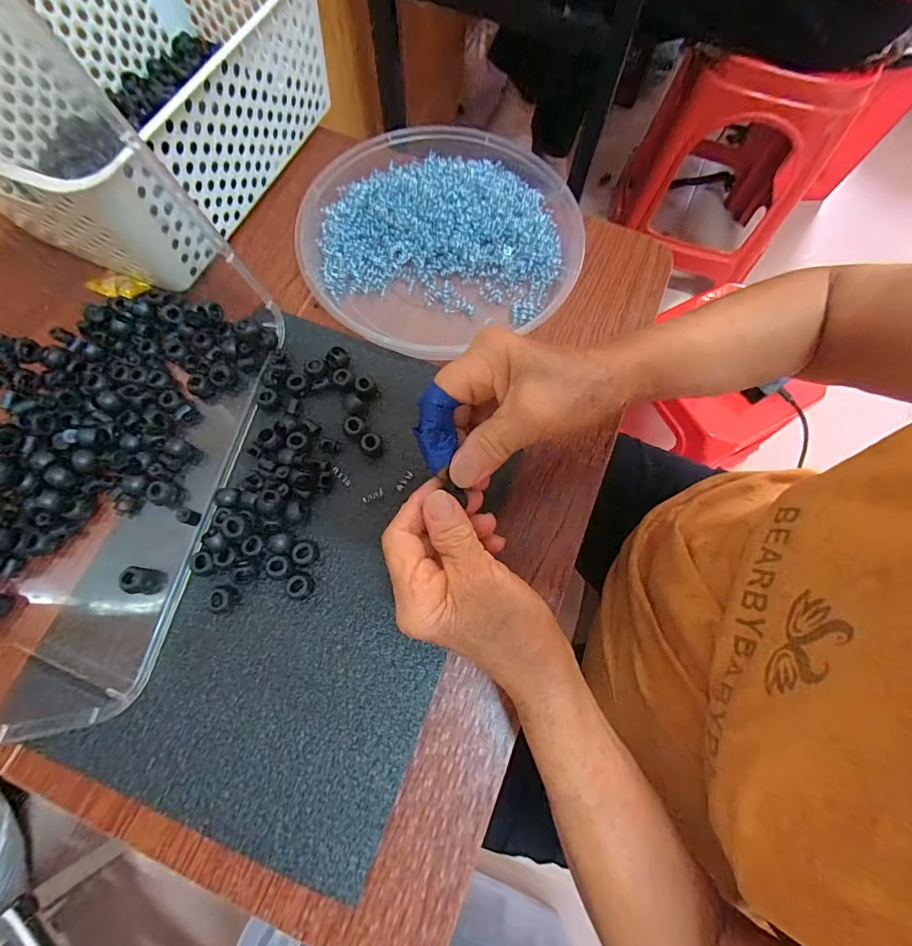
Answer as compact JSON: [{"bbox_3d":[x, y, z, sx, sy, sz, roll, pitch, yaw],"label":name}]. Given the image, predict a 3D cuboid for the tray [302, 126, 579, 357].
[{"bbox_3d":[-0.013,-0.203,0.374,0.236,0.034,0.224,-17,74,-7],"label":"tray"}]

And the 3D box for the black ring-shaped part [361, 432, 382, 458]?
[{"bbox_3d":[-0.062,-0.021,0.318,0.014,0.012,0.015,1,72,-2],"label":"black ring-shaped part"}]

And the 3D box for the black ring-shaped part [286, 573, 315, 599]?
[{"bbox_3d":[-0.104,0.076,0.287,0.014,0.013,0.016,-26,75,-10],"label":"black ring-shaped part"}]

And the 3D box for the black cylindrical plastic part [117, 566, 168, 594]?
[{"bbox_3d":[-0.206,0.071,0.284,0.017,0.025,0.017,1,72,-2],"label":"black cylindrical plastic part"}]

